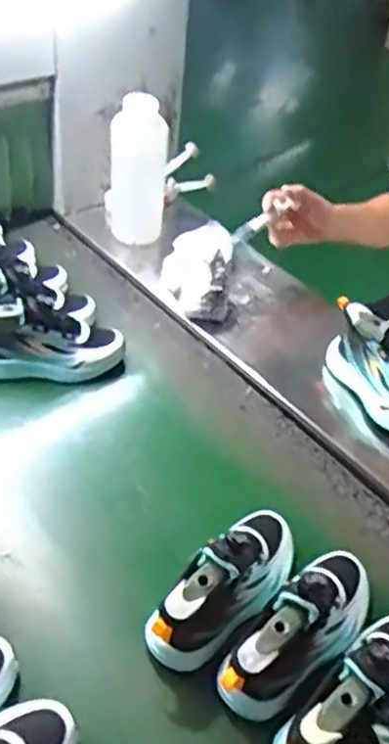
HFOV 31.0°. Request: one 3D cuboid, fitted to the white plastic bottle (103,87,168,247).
[{"bbox_3d":[-0.102,-0.360,1.232,0.109,0.268,0.067,-2,43,-7],"label":"white plastic bottle"}]

